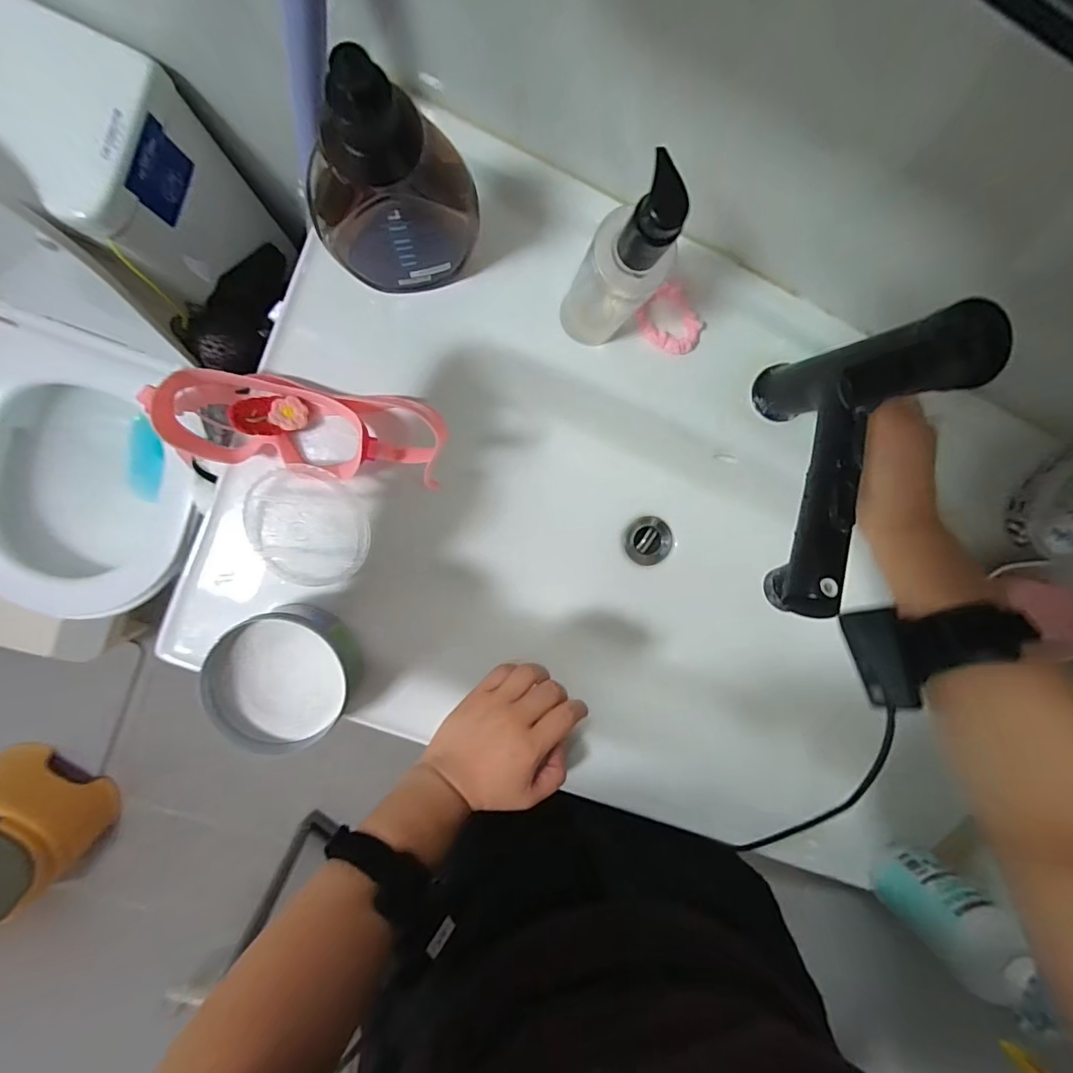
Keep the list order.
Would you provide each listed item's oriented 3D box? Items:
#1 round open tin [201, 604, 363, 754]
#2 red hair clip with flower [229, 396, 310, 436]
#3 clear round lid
[{"bbox_3d":[-0.198,0.109,0.384,0.107,0.049,0.102,-1,97,-6],"label":"round open tin"},{"bbox_3d":[-0.202,-0.093,0.373,0.051,0.011,0.031,-17,83,-31],"label":"red hair clip with flower"},{"bbox_3d":[-0.181,-0.007,0.394,0.094,0.018,0.096,3,108,8],"label":"clear round lid"}]

